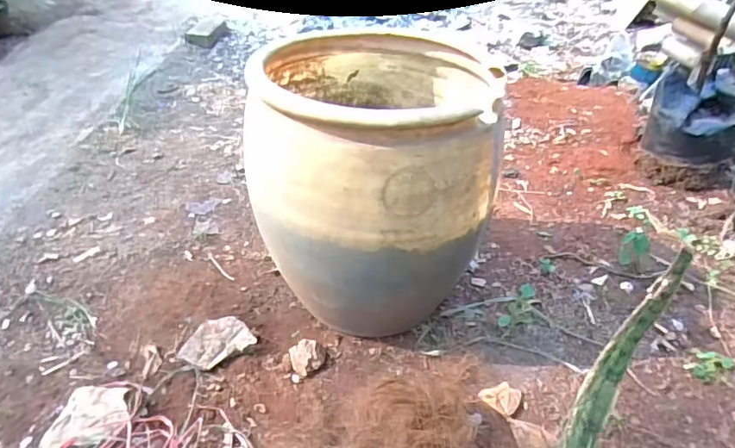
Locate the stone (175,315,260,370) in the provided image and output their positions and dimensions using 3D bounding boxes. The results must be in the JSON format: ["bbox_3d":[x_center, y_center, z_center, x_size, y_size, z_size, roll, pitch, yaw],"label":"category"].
[{"bbox_3d":[-0.288,0.227,0.972,0.133,0.046,0.084,-19,41,-28],"label":"stone"}]

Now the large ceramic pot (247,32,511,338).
[{"bbox_3d":[0.011,-0.084,0.990,0.431,0.448,0.477,12,39,9],"label":"large ceramic pot"}]

